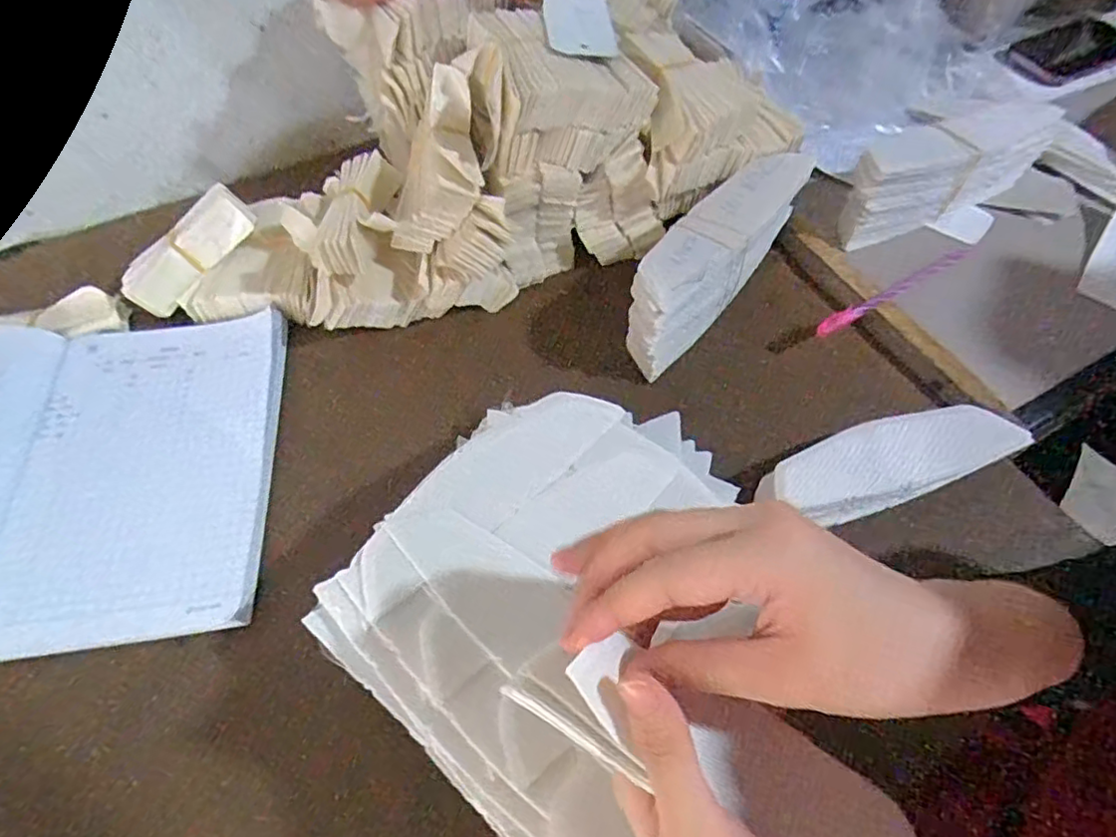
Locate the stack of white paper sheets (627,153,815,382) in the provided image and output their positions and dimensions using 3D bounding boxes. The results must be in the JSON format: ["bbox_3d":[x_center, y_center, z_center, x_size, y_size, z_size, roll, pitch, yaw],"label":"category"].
[{"bbox_3d":[0.122,-0.129,0.494,0.061,0.093,0.213,35,76,20],"label":"stack of white paper sheets"}]

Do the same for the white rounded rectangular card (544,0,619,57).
[{"bbox_3d":[0.017,-0.306,0.480,0.052,0.005,0.111,1,56,-9],"label":"white rounded rectangular card"}]

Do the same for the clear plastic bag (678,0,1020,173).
[{"bbox_3d":[0.294,-0.374,0.649,0.342,0.107,0.191,19,60,11],"label":"clear plastic bag"}]

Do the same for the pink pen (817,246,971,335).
[{"bbox_3d":[0.283,-0.108,0.511,0.182,0.015,0.016,-28,61,-15],"label":"pink pen"}]

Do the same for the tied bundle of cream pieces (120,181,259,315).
[{"bbox_3d":[-0.299,-0.137,0.504,0.120,0.029,0.048,-41,63,6],"label":"tied bundle of cream pieces"}]

